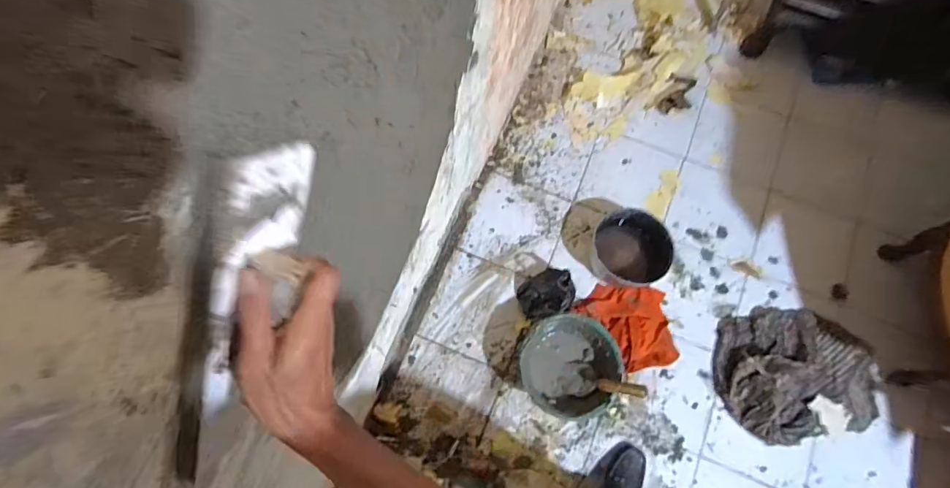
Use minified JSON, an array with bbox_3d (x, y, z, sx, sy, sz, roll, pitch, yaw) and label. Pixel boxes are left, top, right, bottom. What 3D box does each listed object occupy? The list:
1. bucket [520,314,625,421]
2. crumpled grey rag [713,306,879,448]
[{"bbox_3d":[0.267,0.354,1.329,0.283,0.178,0.269,0,74,0],"label":"bucket"},{"bbox_3d":[0.966,0.388,1.374,0.477,0.069,0.391,5,74,1],"label":"crumpled grey rag"}]

